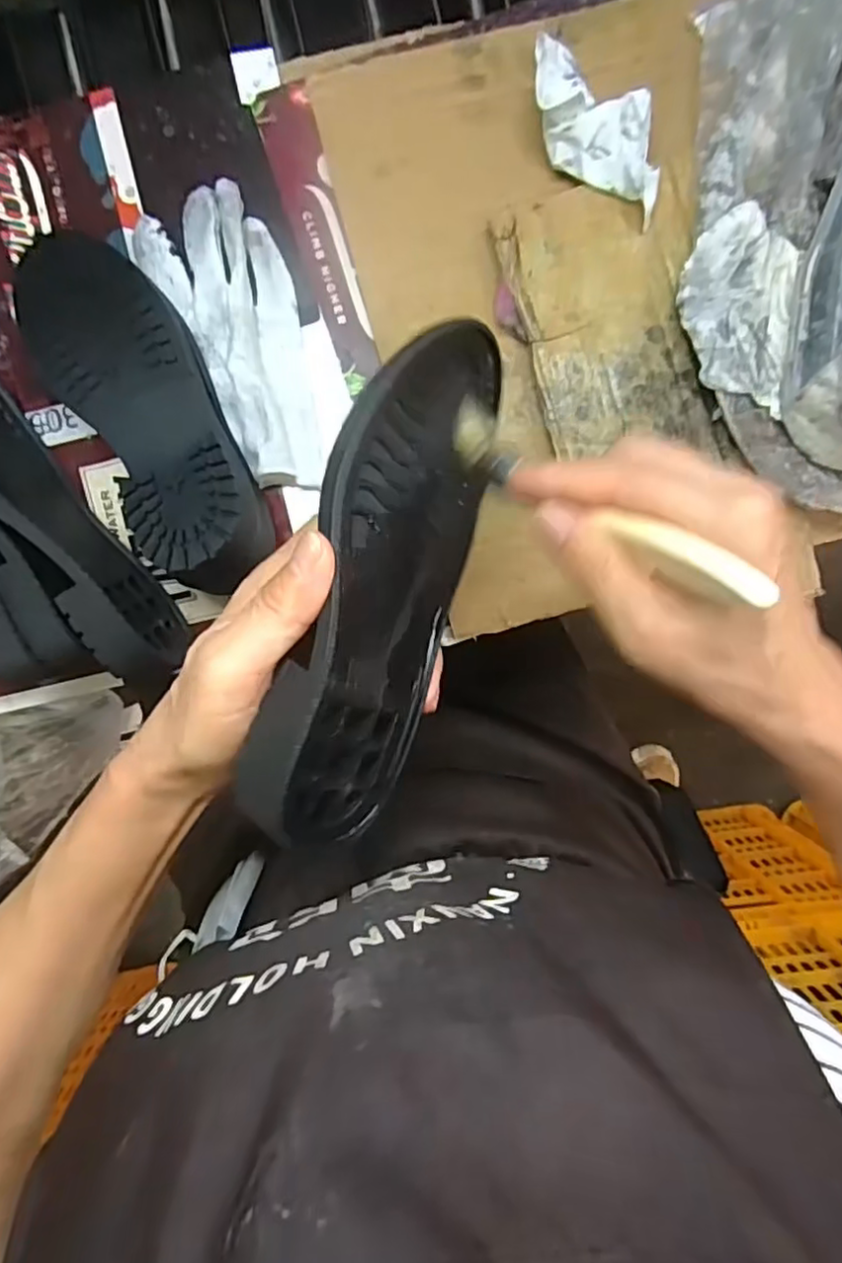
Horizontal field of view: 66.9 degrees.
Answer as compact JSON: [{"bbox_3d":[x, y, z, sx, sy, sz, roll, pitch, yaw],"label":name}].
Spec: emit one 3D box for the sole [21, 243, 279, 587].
[{"bbox_3d":[-0.151,-0.127,0.344,0.075,0.028,0.244,-34,77,2],"label":"sole"}]

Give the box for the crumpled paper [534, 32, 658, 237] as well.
[{"bbox_3d":[0.094,-0.264,0.337,0.090,0.028,0.045,31,94,-3],"label":"crumpled paper"}]

